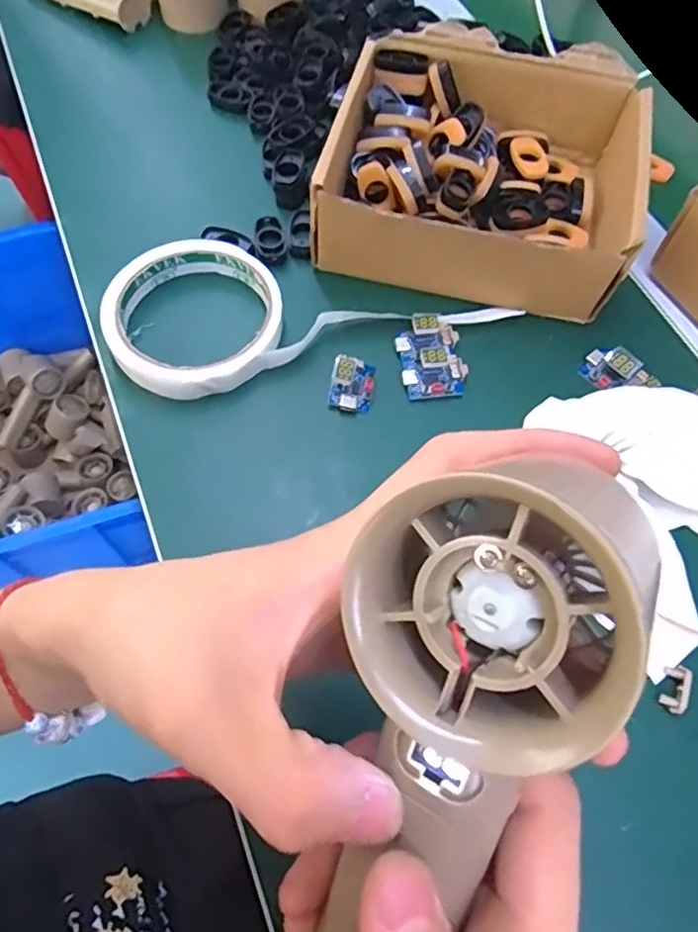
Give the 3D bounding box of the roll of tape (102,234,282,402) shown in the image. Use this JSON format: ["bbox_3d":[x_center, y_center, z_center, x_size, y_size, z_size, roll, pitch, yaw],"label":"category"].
[{"bbox_3d":[-0.082,-0.080,0.323,0.089,0.016,0.091,1,63,-3],"label":"roll of tape"}]

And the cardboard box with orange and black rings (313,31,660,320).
[{"bbox_3d":[0.078,-0.167,0.347,0.166,0.055,0.154,18,64,5],"label":"cardboard box with orange and black rings"}]

